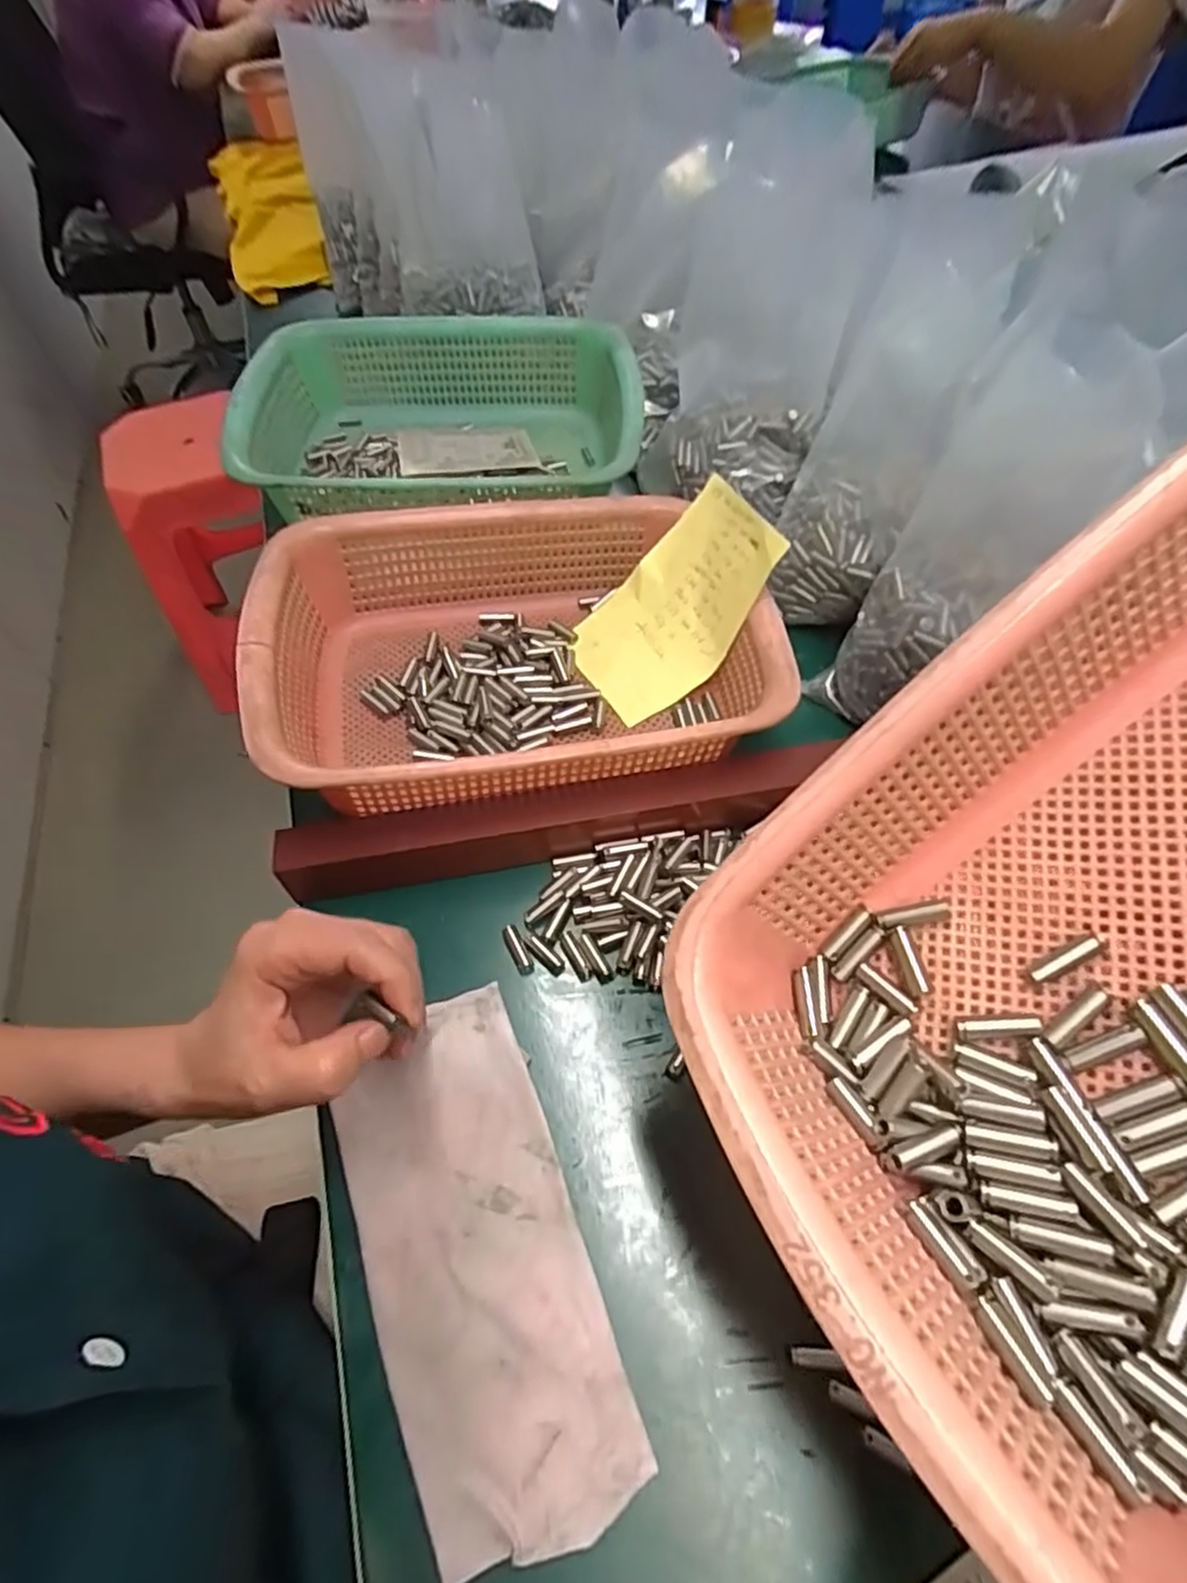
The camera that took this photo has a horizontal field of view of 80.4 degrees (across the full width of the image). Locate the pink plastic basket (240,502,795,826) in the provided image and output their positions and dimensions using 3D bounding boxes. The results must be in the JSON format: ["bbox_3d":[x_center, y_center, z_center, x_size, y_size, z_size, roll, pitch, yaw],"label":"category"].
[{"bbox_3d":[-0.044,-0.090,0.424,0.281,0.086,0.213,-13,57,-7],"label":"pink plastic basket"}]

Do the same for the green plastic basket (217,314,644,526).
[{"bbox_3d":[-0.114,-0.281,0.553,0.295,0.086,0.225,-7,56,-3],"label":"green plastic basket"}]

